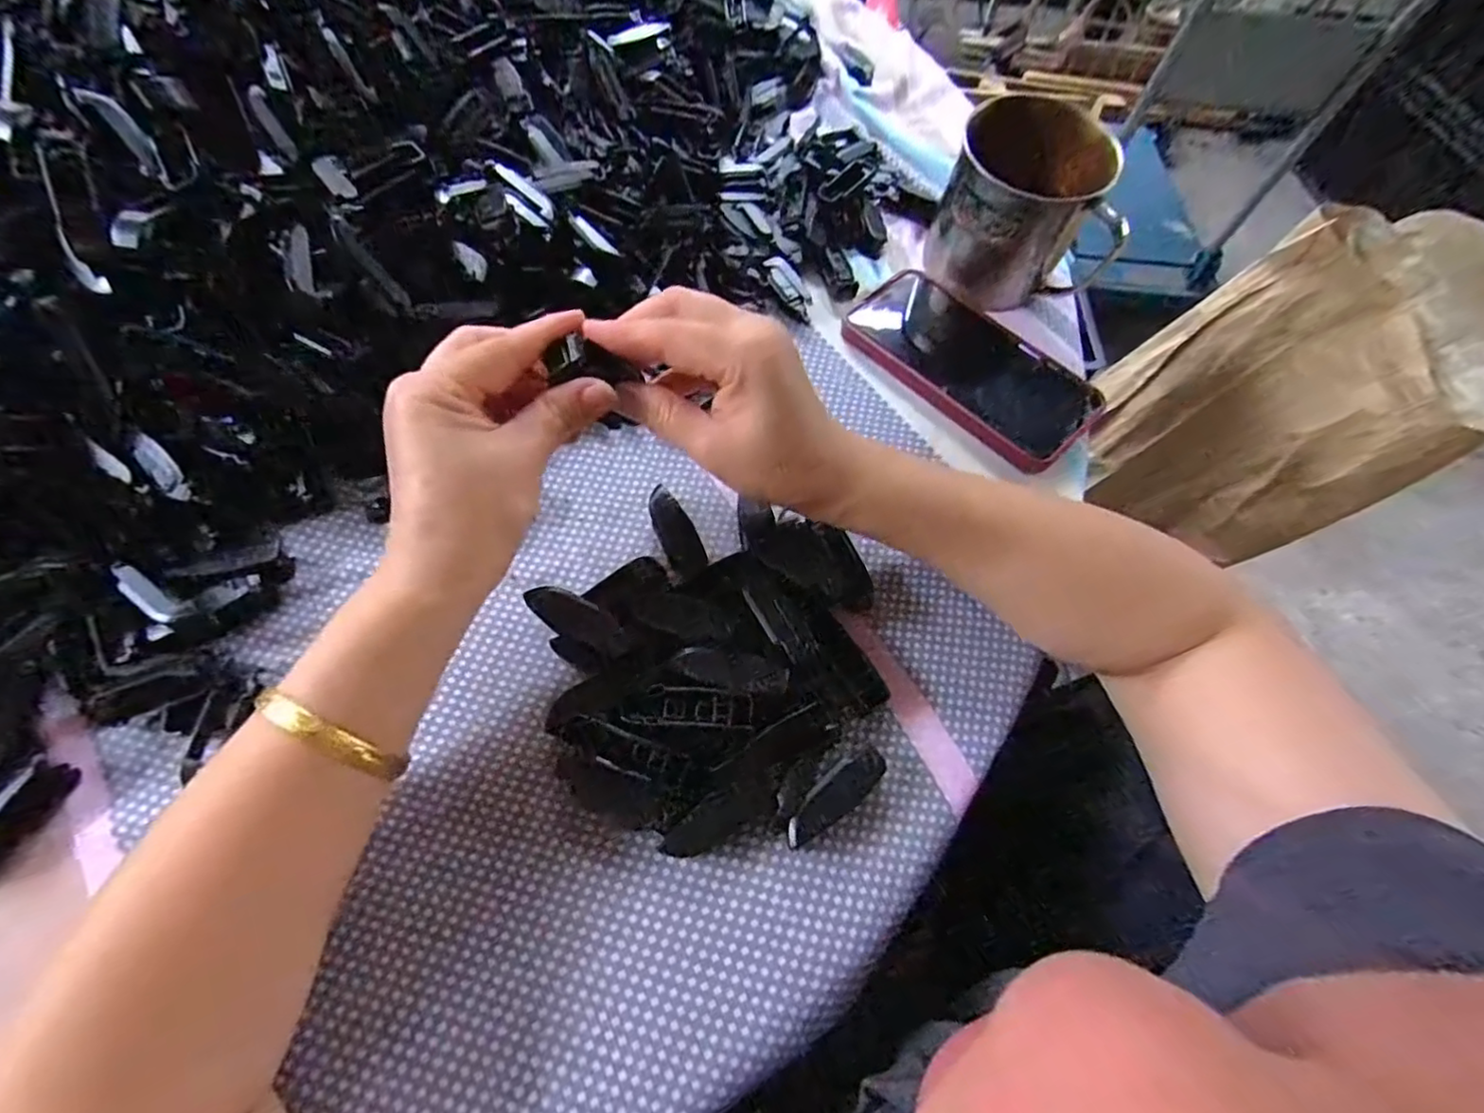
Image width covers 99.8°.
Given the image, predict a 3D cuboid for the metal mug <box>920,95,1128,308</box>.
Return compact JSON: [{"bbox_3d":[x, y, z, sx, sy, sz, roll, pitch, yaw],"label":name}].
[{"bbox_3d":[0.183,-0.218,0.396,0.108,0.093,0.080,23,65,7],"label":"metal mug"}]

